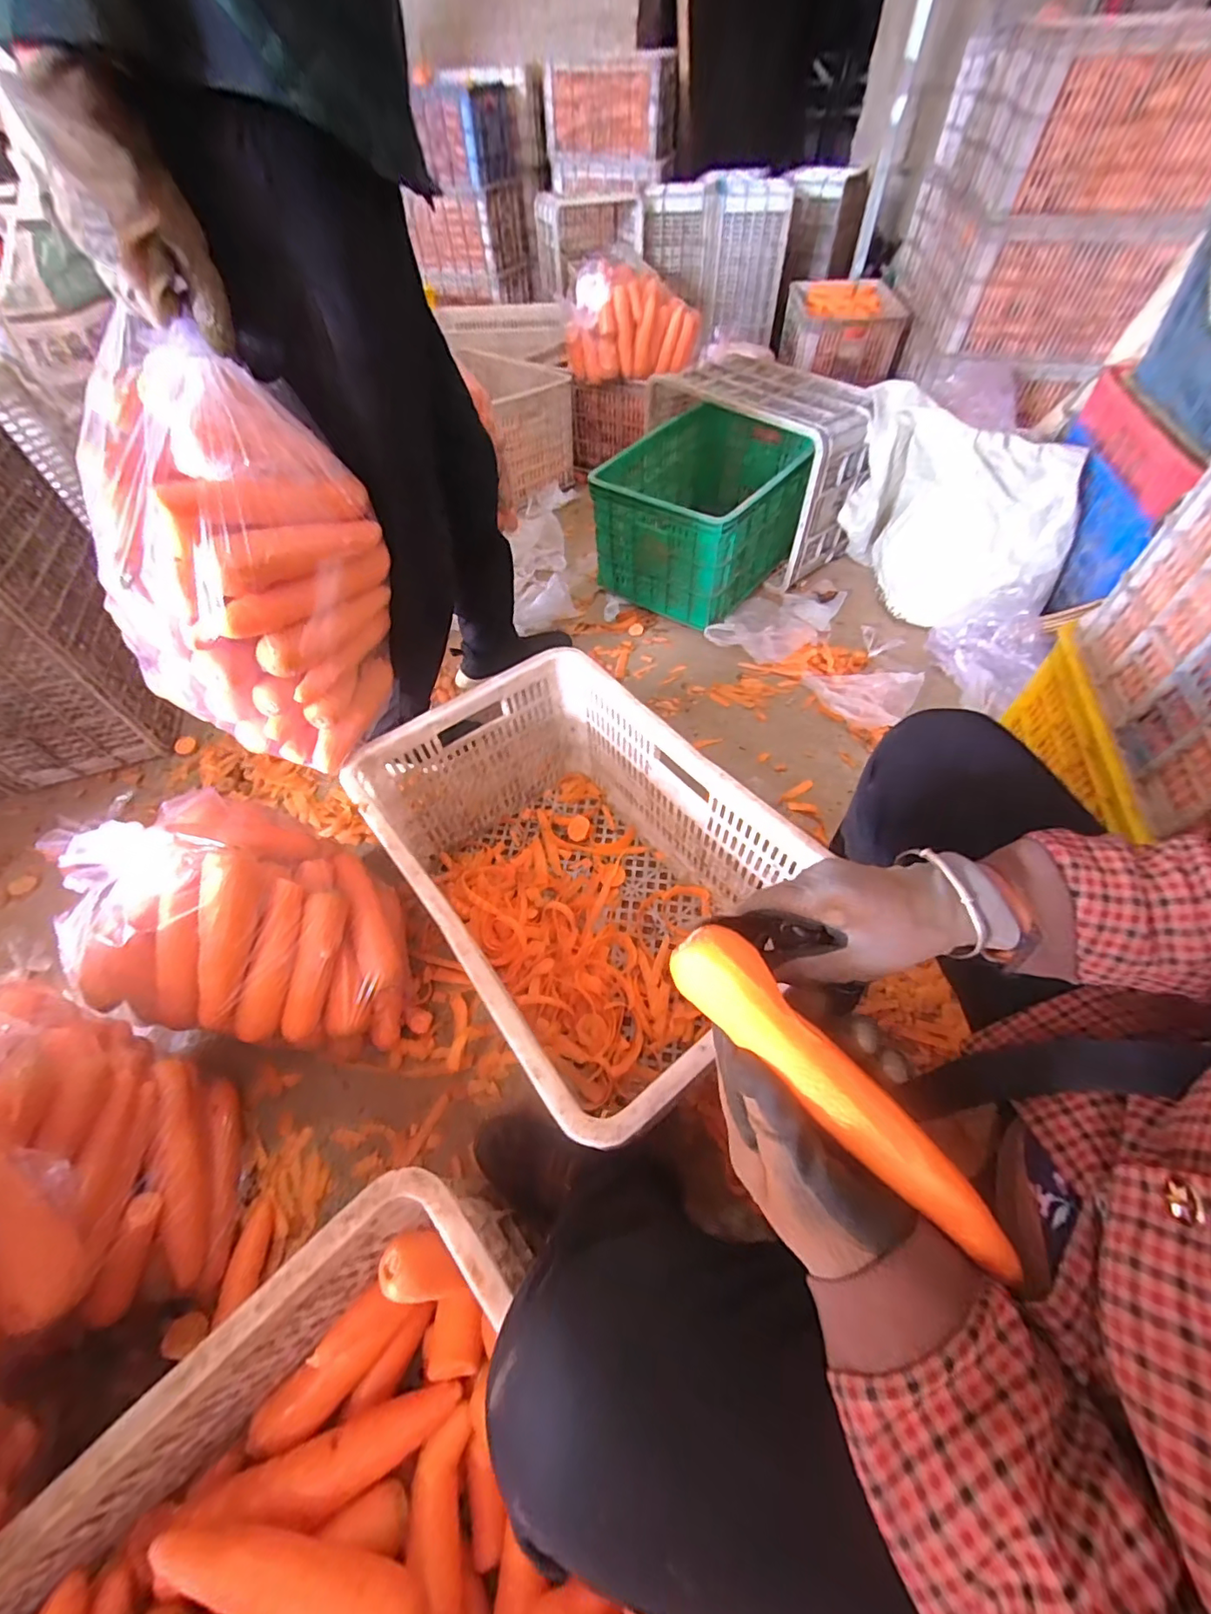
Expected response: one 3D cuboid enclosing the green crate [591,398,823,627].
[{"bbox_3d":[0.238,-0.717,1.288,0.391,0.262,0.522,32,61,22],"label":"green crate"}]

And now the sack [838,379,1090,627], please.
[{"bbox_3d":[0.748,-0.635,1.147,0.258,0.341,0.467,-22,56,-14],"label":"sack"}]

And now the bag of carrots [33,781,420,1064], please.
[{"bbox_3d":[-0.433,0.150,0.663,0.338,0.276,0.239,6,54,6],"label":"bag of carrots"}]

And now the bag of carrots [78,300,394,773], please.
[{"bbox_3d":[-0.359,-0.244,0.545,0.145,0.334,0.228,17,56,14],"label":"bag of carrots"}]

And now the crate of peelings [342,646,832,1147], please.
[{"bbox_3d":[-0.033,0.097,0.694,0.347,0.280,0.511,-33,60,-21],"label":"crate of peelings"}]

